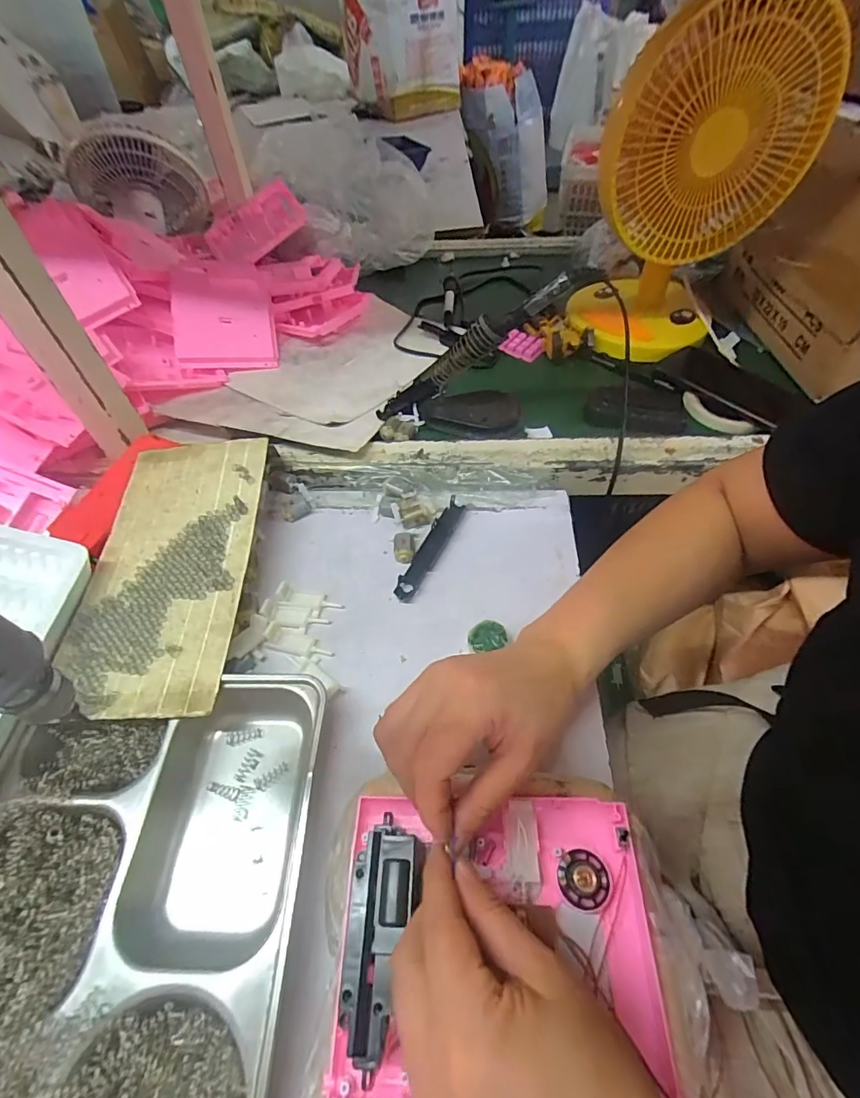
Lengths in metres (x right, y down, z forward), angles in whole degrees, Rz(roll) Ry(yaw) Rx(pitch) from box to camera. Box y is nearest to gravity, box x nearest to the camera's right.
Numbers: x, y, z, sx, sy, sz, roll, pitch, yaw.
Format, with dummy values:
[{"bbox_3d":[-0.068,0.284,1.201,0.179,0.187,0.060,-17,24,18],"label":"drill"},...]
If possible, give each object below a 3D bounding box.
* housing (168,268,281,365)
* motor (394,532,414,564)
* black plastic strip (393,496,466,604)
[{"bbox_3d":[-0.283,-0.321,0.652,0.127,0.023,0.152,-6,79,-12],"label":"housing"},{"bbox_3d":[-0.025,0.000,0.456,0.019,0.015,0.027,-4,53,1],"label":"motor"},{"bbox_3d":[0.002,-0.002,0.458,0.021,0.012,0.126,20,56,18],"label":"black plastic strip"}]

